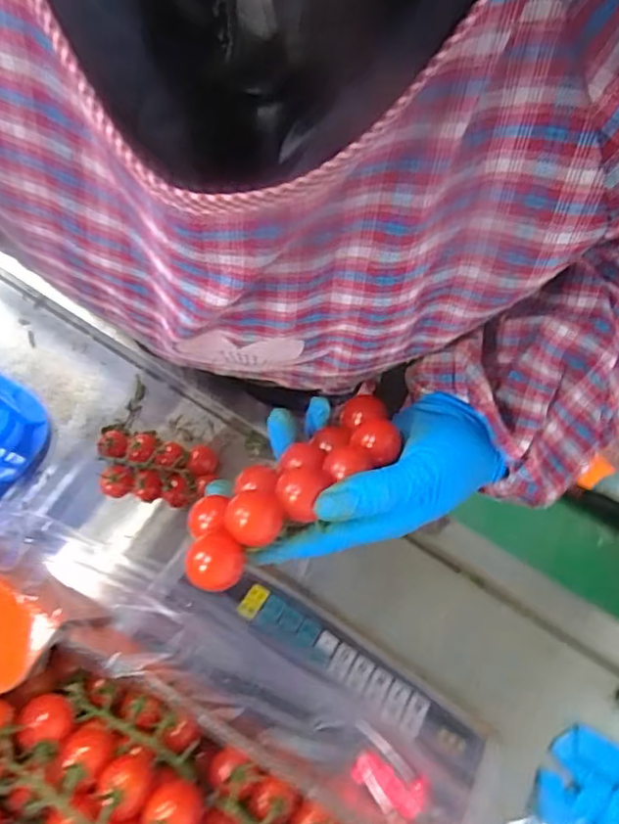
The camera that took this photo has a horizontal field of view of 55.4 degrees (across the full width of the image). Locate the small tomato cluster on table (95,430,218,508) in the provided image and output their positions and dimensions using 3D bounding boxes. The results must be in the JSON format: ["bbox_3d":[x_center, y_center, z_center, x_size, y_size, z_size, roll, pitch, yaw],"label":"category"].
[{"bbox_3d":[-0.136,0.049,0.515,0.102,0.029,0.057,9,73,2],"label":"small tomato cluster on table"}]

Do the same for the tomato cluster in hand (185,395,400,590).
[{"bbox_3d":[-0.007,0.033,0.288,0.129,0.031,0.040,-36,76,-28],"label":"tomato cluster in hand"}]

